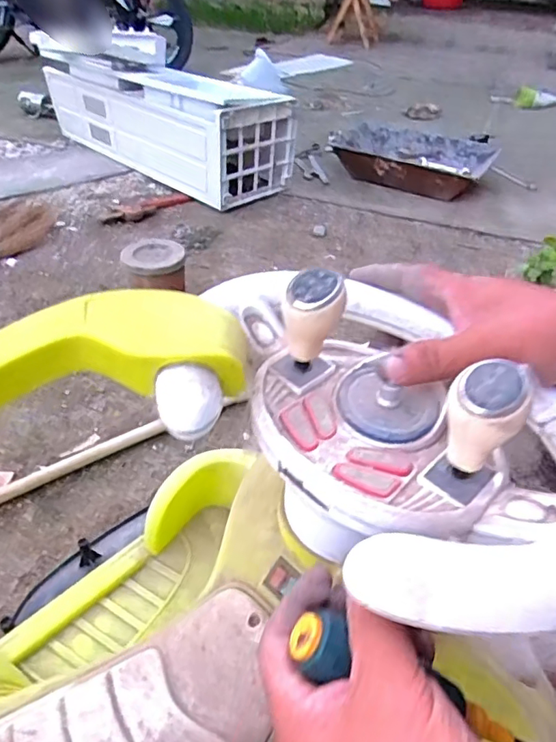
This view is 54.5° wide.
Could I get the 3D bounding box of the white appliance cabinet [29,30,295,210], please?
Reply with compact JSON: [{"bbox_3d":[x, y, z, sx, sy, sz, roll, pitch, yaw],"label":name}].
[{"bbox_3d":[-0.367,-0.817,1.693,0.832,0.319,0.364,29,45,27],"label":"white appliance cabinet"}]

